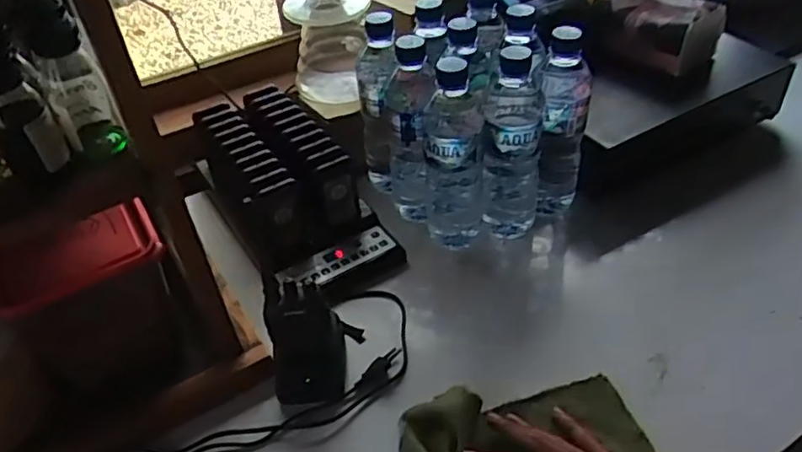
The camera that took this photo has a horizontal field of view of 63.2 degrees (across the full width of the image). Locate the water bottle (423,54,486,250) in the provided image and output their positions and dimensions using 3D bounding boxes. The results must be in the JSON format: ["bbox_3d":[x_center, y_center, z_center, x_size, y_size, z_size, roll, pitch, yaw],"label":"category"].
[{"bbox_3d":[0.059,-0.071,0.706,0.065,0.224,0.058,-2,43,3],"label":"water bottle"}]

